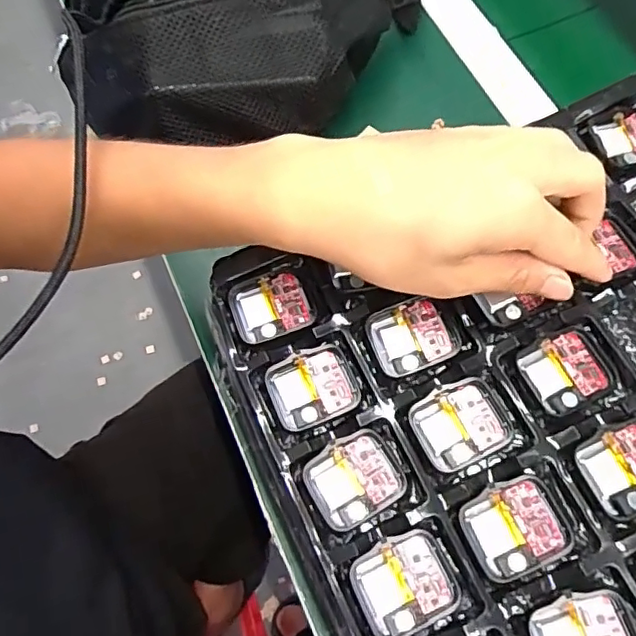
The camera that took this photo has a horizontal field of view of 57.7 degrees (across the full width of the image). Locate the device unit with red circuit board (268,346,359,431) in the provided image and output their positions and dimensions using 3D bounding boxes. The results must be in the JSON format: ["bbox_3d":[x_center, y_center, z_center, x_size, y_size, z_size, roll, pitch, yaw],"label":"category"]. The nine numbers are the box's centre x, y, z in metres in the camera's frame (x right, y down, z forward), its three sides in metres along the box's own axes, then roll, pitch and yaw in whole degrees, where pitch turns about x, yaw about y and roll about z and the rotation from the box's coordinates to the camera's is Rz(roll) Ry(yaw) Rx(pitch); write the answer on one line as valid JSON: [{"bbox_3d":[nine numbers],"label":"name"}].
[{"bbox_3d":[-0.003,0.036,0.290,0.042,0.006,0.036,-21,69,-6],"label":"device unit with red circuit board"}]

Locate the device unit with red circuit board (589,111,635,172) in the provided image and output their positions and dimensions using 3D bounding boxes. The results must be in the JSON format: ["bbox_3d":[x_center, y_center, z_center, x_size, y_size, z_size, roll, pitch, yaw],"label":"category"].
[{"bbox_3d":[0.178,-0.101,0.327,0.043,0.005,0.035,-15,69,-3],"label":"device unit with red circuit board"}]

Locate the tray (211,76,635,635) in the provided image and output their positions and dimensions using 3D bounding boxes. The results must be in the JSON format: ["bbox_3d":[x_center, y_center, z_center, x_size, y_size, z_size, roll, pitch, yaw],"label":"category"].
[{"bbox_3d":[0.119,0.033,0.280,0.287,0.018,0.257,-24,69,-7],"label":"tray"}]

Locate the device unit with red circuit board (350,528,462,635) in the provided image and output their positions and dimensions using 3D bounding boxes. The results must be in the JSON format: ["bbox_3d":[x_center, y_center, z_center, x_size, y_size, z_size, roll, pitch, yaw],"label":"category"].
[{"bbox_3d":[0.039,0.117,0.255,0.043,0.006,0.037,-23,69,-6],"label":"device unit with red circuit board"}]

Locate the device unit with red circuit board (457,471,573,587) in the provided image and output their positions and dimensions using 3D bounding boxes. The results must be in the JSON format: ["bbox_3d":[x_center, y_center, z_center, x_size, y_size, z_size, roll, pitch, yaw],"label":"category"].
[{"bbox_3d":[0.088,0.094,0.258,0.041,0.009,0.036,-21,69,-5],"label":"device unit with red circuit board"}]

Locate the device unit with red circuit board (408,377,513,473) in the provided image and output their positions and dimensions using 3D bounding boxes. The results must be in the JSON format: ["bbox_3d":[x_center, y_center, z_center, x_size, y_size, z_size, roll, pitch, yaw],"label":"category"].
[{"bbox_3d":[0.069,0.050,0.276,0.042,0.008,0.036,-26,70,-7],"label":"device unit with red circuit board"}]

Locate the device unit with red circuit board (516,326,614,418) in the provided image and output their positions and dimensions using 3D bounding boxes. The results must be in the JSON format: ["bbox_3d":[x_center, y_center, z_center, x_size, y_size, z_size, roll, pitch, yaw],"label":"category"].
[{"bbox_3d":[0.121,0.026,0.280,0.040,0.005,0.036,-23,69,-6],"label":"device unit with red circuit board"}]

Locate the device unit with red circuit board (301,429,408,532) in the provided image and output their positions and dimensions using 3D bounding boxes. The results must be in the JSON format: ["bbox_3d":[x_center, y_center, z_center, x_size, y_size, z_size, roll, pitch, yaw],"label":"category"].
[{"bbox_3d":[0.017,0.076,0.273,0.042,0.005,0.037,-31,70,-9],"label":"device unit with red circuit board"}]

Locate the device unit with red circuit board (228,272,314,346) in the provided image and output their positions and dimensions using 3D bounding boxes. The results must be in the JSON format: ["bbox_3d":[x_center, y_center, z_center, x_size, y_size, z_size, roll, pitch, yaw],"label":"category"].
[{"bbox_3d":[-0.025,-0.005,0.308,0.040,0.006,0.034,-19,69,-5],"label":"device unit with red circuit board"}]

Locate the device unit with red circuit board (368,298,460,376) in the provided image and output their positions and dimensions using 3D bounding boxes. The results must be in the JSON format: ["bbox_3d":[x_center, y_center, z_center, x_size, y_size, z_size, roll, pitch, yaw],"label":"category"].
[{"bbox_3d":[0.049,0.010,0.295,0.042,0.008,0.036,-19,69,-5],"label":"device unit with red circuit board"}]

